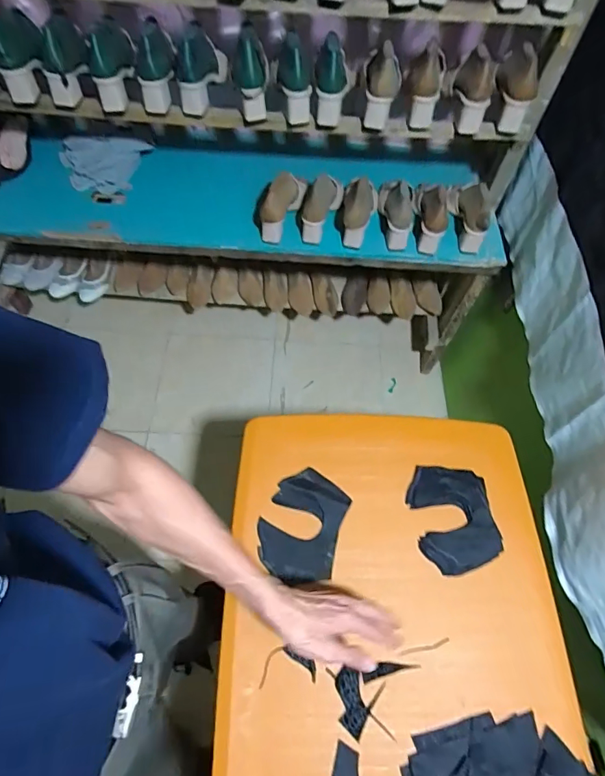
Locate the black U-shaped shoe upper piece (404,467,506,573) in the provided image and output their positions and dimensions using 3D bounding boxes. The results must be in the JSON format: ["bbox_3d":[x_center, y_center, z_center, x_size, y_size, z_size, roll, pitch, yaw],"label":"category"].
[{"bbox_3d":[0.246,0.206,0.725,0.131,0.012,0.166,-5,63,-6],"label":"black U-shaped shoe upper piece"}]

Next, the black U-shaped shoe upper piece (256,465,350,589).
[{"bbox_3d":[0.001,0.213,0.699,0.119,0.013,0.163,17,63,6],"label":"black U-shaped shoe upper piece"}]

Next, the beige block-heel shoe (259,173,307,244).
[{"bbox_3d":[-0.042,-0.470,1.103,0.059,0.174,0.205,17,63,6],"label":"beige block-heel shoe"}]

